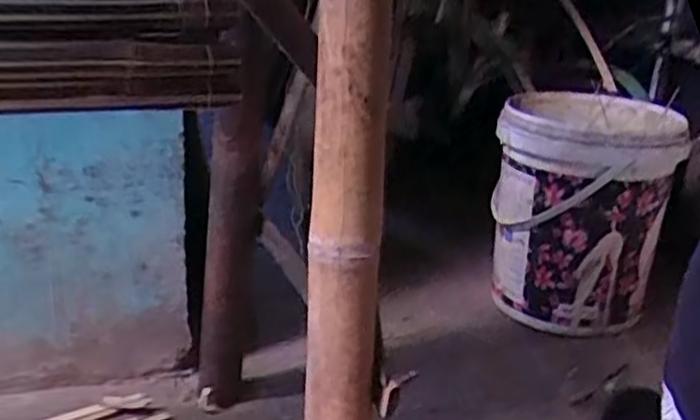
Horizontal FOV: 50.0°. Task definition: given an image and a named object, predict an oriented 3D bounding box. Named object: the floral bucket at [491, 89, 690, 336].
[{"bbox_3d":[0.427,0.007,1.401,0.291,0.386,0.329,11,21,21],"label":"floral bucket"}]

